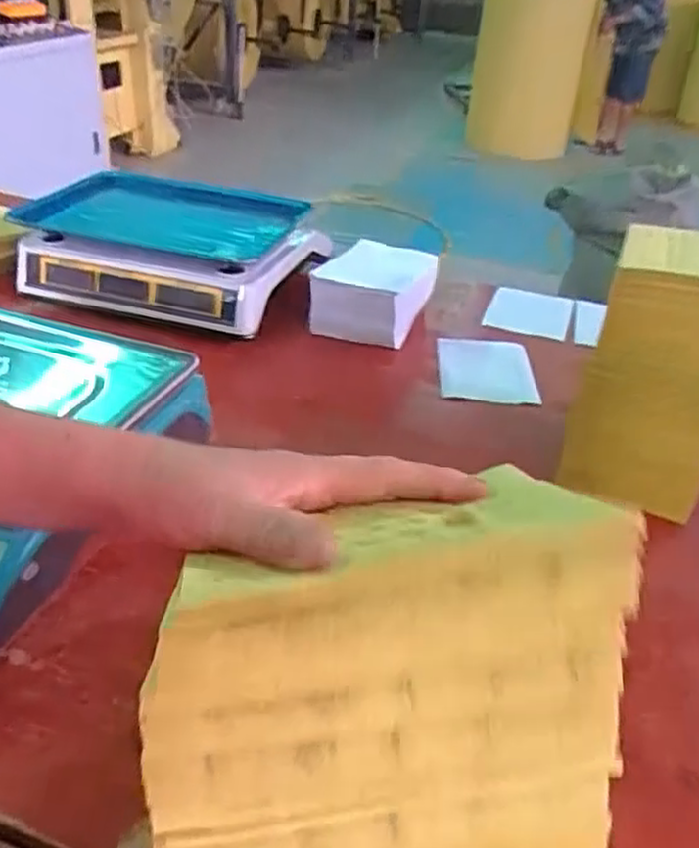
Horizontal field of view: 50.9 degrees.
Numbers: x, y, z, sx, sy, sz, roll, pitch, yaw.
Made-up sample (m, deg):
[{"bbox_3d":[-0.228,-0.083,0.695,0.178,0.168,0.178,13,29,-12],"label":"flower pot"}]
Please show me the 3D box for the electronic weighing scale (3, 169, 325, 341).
[{"bbox_3d":[-0.237,-0.235,0.963,0.362,0.097,0.248,10,35,8],"label":"electronic weighing scale"}]

